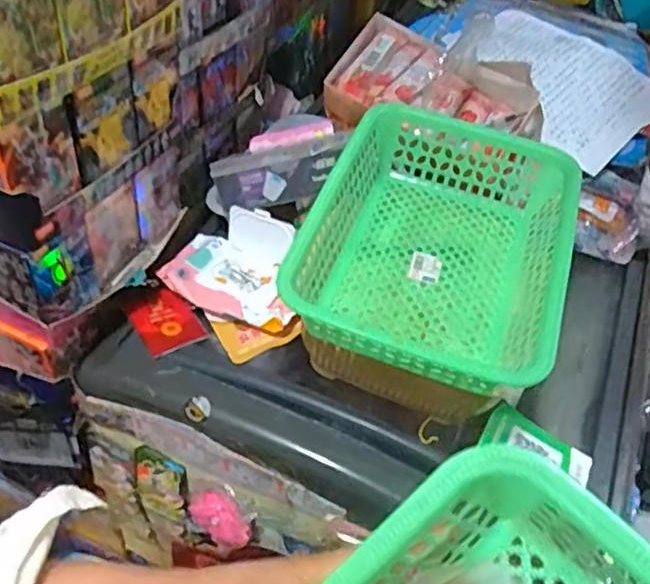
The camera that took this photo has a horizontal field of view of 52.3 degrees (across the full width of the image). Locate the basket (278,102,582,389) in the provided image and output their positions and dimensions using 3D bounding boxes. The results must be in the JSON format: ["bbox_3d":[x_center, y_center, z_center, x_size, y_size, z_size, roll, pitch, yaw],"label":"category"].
[{"bbox_3d":[0.112,-0.050,0.630,0.222,0.091,0.309,14,48,11],"label":"basket"}]

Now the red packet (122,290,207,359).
[{"bbox_3d":[-0.179,0.031,0.732,0.061,0.007,0.091,-27,54,-24],"label":"red packet"}]

